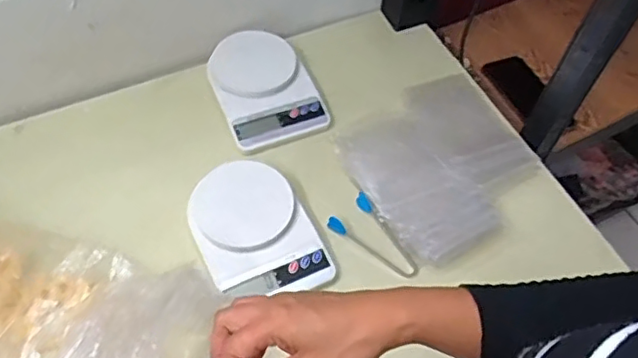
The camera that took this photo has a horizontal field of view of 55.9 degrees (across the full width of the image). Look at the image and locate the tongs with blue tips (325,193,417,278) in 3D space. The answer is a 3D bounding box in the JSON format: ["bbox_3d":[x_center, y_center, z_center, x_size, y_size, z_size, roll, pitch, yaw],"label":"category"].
[{"bbox_3d":[0.072,0.070,0.708,0.111,0.024,0.063,38,62,20],"label":"tongs with blue tips"}]

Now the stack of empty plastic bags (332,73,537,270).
[{"bbox_3d":[0.159,-0.031,0.761,0.230,0.029,0.234,-23,61,-18],"label":"stack of empty plastic bags"}]

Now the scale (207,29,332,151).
[{"bbox_3d":[-0.072,-0.128,0.804,0.130,0.035,0.165,-19,60,-16],"label":"scale"}]

